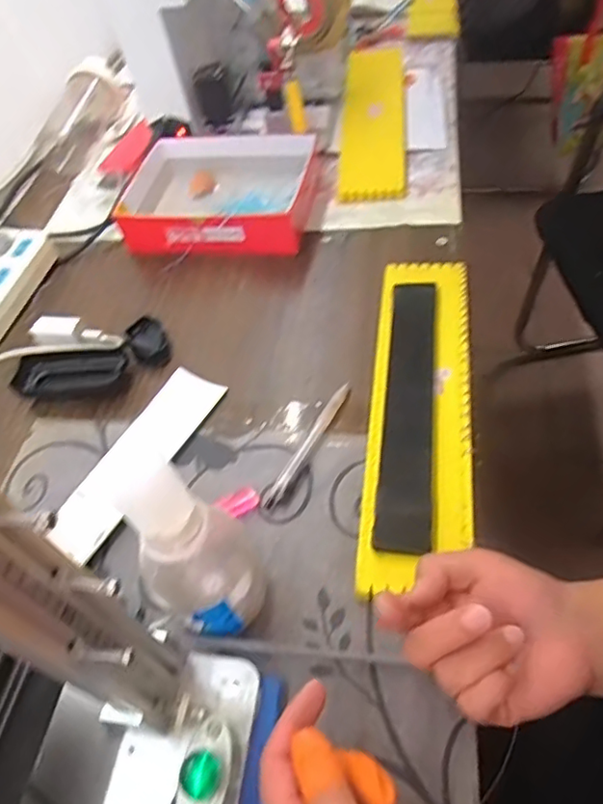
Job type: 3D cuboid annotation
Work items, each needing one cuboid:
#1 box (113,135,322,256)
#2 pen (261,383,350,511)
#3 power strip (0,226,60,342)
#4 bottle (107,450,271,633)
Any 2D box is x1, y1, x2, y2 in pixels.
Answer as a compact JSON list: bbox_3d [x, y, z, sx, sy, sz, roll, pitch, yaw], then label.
[{"bbox_3d":[-0.096,-0.255,0.712,0.217,0.046,0.176,3,53,13],"label":"box"},{"bbox_3d":[0.007,0.034,0.503,0.013,0.011,0.137,22,59,25],"label":"pen"},{"bbox_3d":[-0.339,-0.120,0.664,0.057,0.045,0.190,3,53,13],"label":"power strip"},{"bbox_3d":[-0.064,0.096,0.368,0.071,0.161,0.064,-31,53,-14],"label":"bottle"}]

